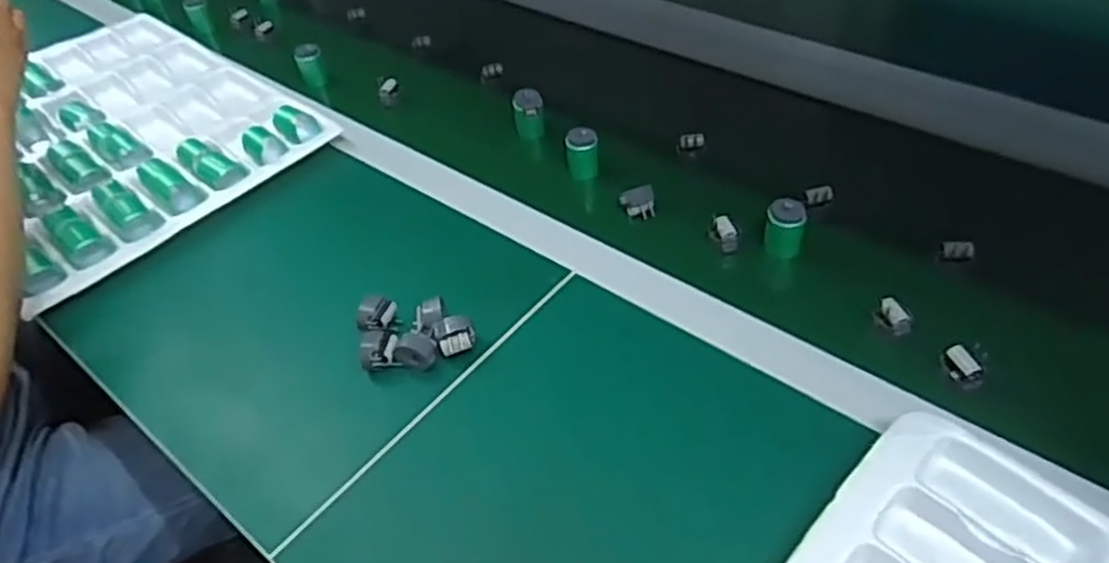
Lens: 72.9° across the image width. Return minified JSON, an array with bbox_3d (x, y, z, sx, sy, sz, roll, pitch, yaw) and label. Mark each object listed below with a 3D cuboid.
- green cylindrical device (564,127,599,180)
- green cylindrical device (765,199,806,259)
[{"bbox_3d":[0.026,-0.119,0.699,0.029,0.044,0.024,-3,47,4],"label":"green cylindrical device"},{"bbox_3d":[0.187,-0.043,0.611,0.029,0.042,0.028,6,49,13],"label":"green cylindrical device"}]

